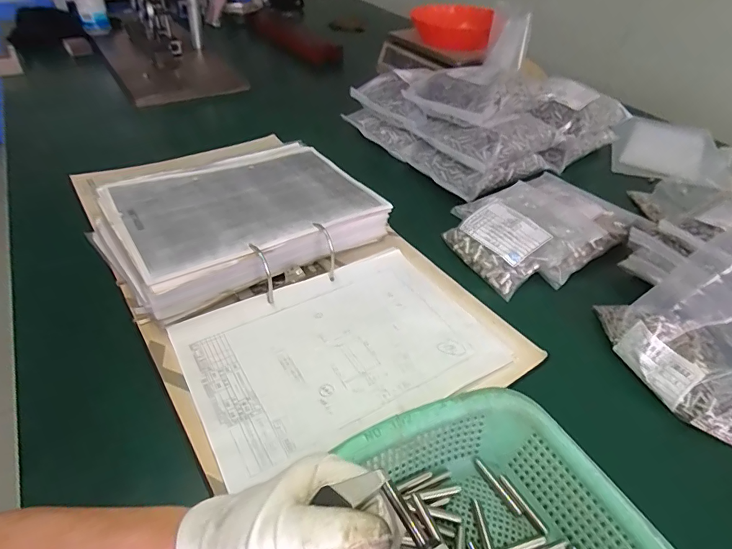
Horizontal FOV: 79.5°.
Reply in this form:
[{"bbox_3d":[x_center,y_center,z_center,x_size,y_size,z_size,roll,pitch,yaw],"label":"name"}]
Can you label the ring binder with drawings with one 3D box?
[{"bbox_3d":[-0.092,-0.013,0.517,0.336,0.086,0.477,-26,48,-28],"label":"ring binder with drawings"}]

